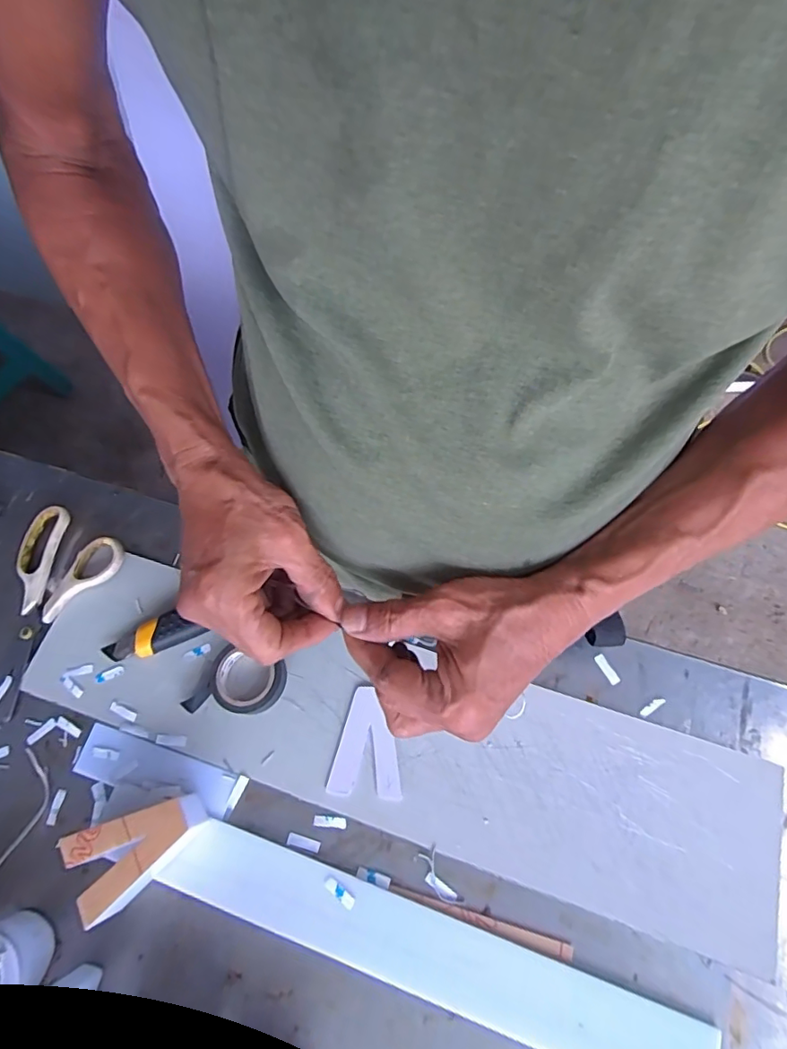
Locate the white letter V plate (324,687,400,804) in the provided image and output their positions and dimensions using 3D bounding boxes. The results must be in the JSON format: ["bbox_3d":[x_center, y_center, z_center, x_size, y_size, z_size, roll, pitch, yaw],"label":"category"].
[{"bbox_3d":[-0.016,0.177,0.416,0.055,0.004,0.080,14,69,9],"label":"white letter V plate"}]

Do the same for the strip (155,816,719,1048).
[{"bbox_3d":[0.021,0.298,0.366,0.382,0.007,0.052,16,69,10],"label":"strip"}]

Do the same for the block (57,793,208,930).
[{"bbox_3d":[-0.180,0.234,0.380,0.086,0.048,0.056,-26,68,-9],"label":"block"}]

